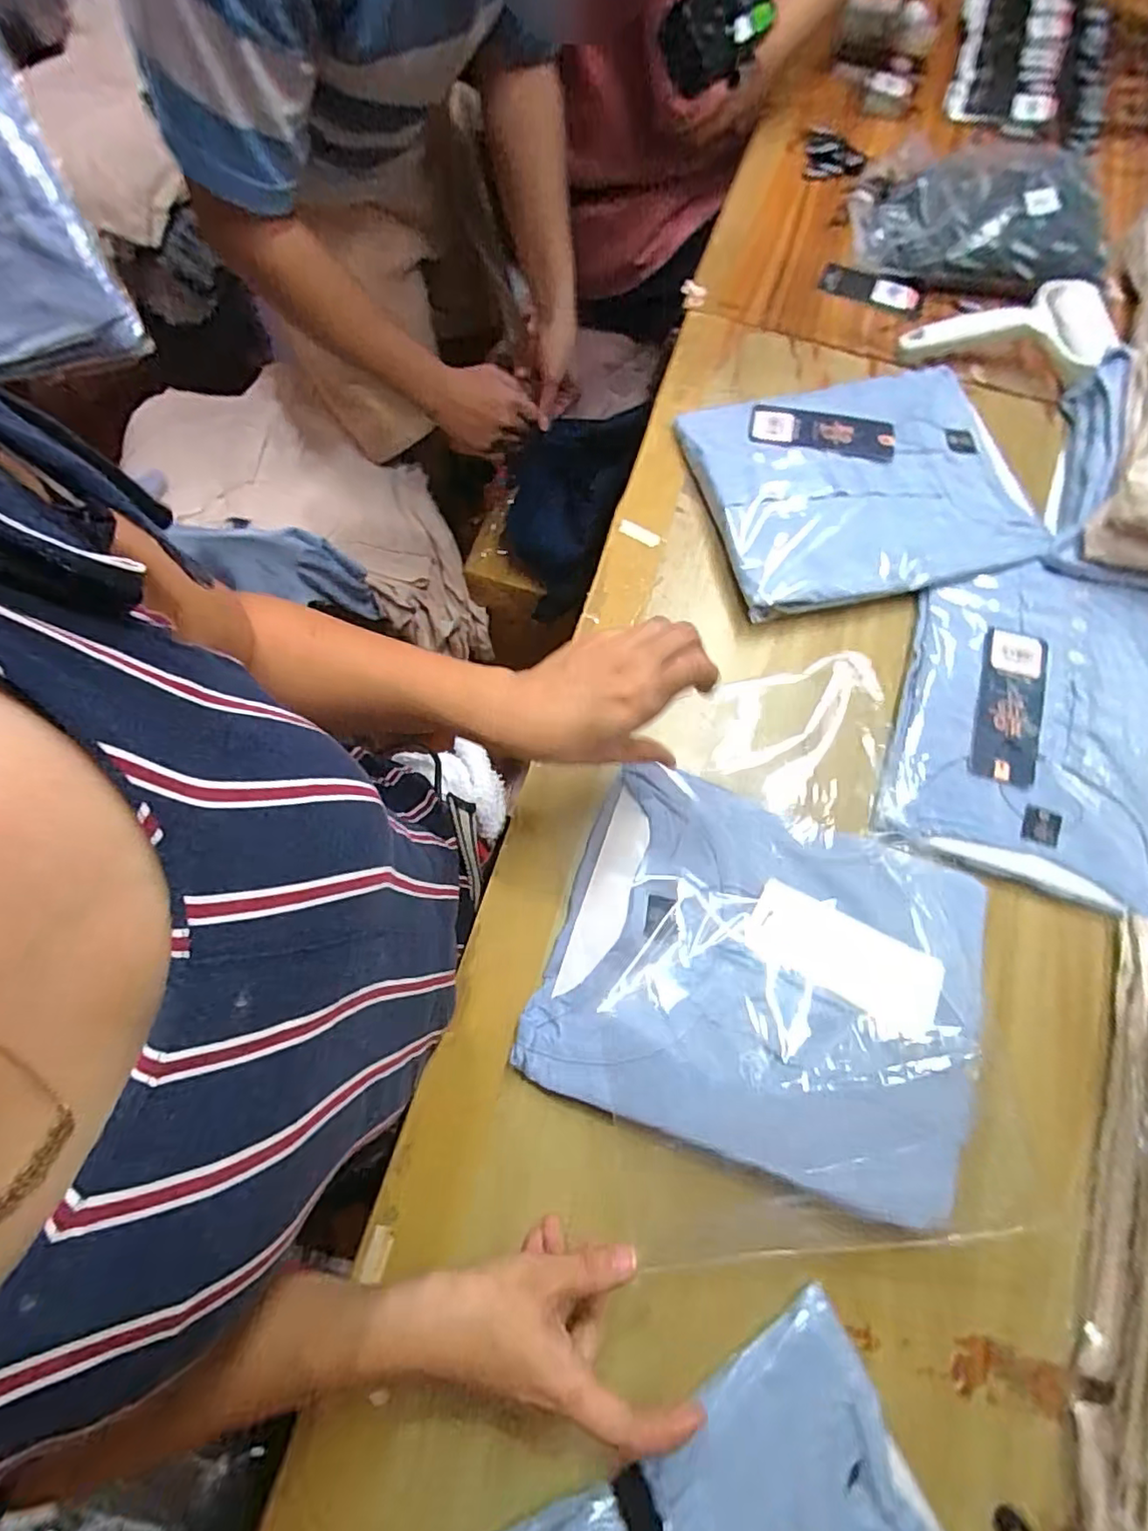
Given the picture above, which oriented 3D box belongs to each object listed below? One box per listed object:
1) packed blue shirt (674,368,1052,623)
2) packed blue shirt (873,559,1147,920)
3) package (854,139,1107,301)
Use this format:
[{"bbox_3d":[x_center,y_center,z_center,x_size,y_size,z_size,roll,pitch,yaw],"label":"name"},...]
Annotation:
[{"bbox_3d":[0.238,-0.235,0.510,0.253,0.028,0.205,-12,72,-5],"label":"packed blue shirt"},{"bbox_3d":[0.355,-0.031,0.447,0.212,0.025,0.248,19,72,5],"label":"packed blue shirt"},{"bbox_3d":[0.411,-0.558,0.623,0.241,0.061,0.166,6,71,1],"label":"package"}]

